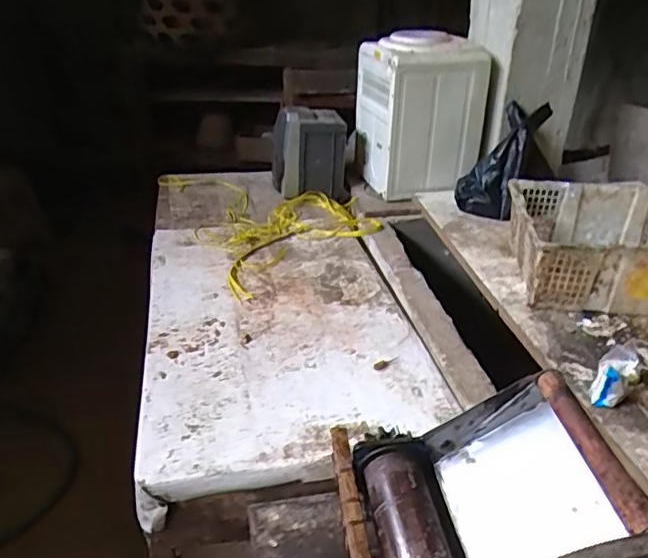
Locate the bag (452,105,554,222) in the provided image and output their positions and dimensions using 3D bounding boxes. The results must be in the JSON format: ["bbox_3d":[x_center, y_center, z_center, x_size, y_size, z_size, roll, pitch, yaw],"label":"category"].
[{"bbox_3d":[0.499,-0.336,1.567,0.165,0.346,0.098,30,2,41],"label":"bag"}]

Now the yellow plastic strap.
[{"bbox_3d":[-0.155,-0.199,1.698,0.502,0.041,0.822,-14,33,-23],"label":"yellow plastic strap"}]

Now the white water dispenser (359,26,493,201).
[{"bbox_3d":[0.291,-0.512,1.736,0.323,0.418,0.314,-5,31,-9],"label":"white water dispenser"}]

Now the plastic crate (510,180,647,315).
[{"bbox_3d":[0.669,-0.067,1.267,0.461,0.185,0.346,4,31,7],"label":"plastic crate"}]

